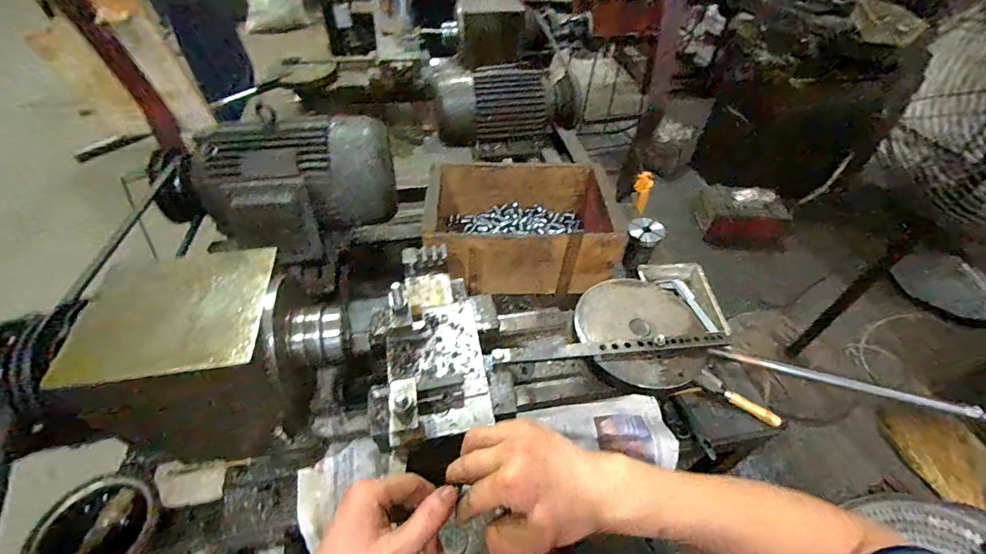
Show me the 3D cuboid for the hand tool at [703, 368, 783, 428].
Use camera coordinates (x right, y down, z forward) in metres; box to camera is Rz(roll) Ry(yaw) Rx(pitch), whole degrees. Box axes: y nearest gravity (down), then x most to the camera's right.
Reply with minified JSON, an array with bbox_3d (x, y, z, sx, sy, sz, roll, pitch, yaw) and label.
[{"bbox_3d":[0.400,0.198,0.682,0.028,0.014,0.127,-32,56,-29],"label":"hand tool"}]

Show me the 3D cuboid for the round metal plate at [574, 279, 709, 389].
[{"bbox_3d":[0.215,0.074,0.614,0.180,0.018,0.179,2,47,-2],"label":"round metal plate"}]

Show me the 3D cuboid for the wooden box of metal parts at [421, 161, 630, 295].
[{"bbox_3d":[0.050,-0.112,0.845,0.351,0.136,0.263,-2,47,-5],"label":"wooden box of metal parts"}]

